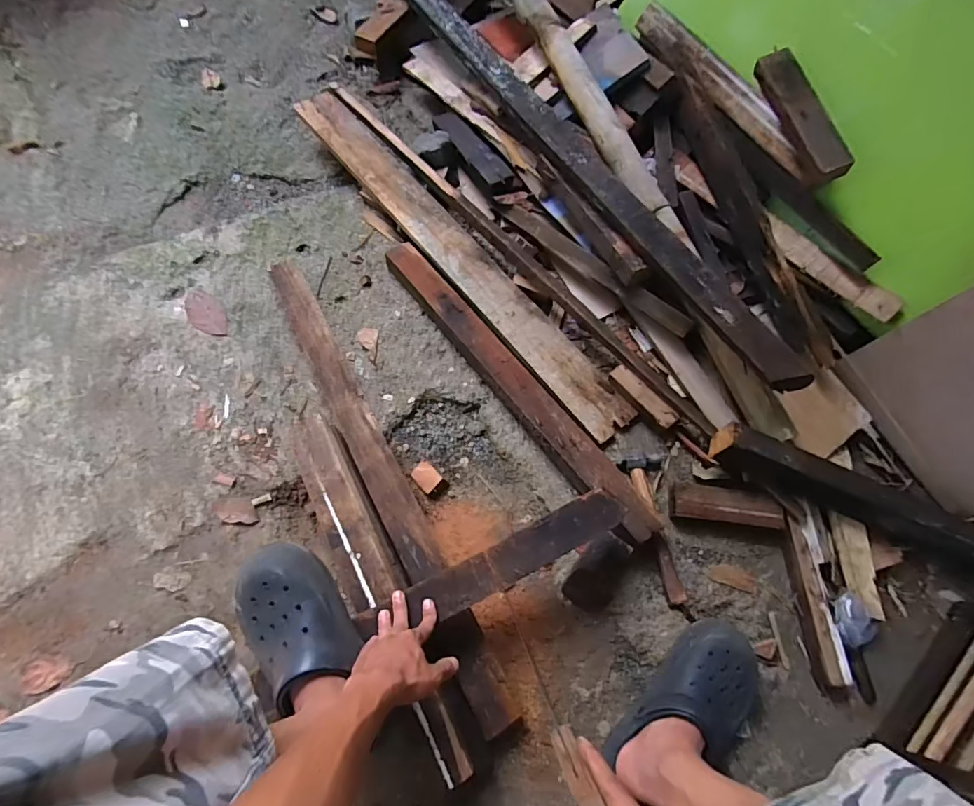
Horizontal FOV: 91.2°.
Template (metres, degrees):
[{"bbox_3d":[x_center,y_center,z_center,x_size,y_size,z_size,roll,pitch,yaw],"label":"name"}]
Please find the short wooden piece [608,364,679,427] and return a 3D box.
[{"bbox_3d":[0.282,-0.013,0.866,0.037,0.018,0.141,-40,74,-18],"label":"short wooden piece"}]

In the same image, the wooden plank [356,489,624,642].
[{"bbox_3d":[0.013,0.224,0.650,0.378,0.027,0.059,-25,69,-6],"label":"wooden plank"}]

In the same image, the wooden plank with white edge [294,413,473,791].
[{"bbox_3d":[-0.168,0.258,0.703,0.082,0.058,0.556,-27,70,-14],"label":"wooden plank with white edge"}]

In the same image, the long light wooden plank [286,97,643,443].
[{"bbox_3d":[-0.072,-0.331,0.998,0.118,0.020,1.007,-36,75,-15],"label":"long light wooden plank"}]

